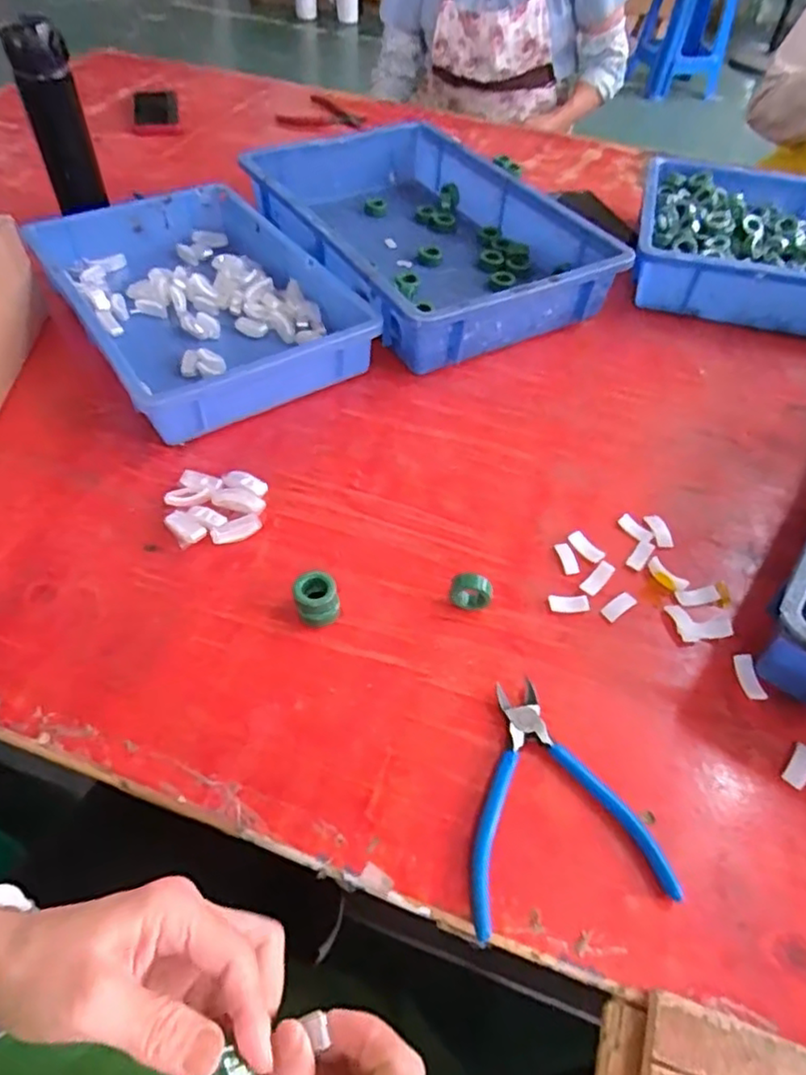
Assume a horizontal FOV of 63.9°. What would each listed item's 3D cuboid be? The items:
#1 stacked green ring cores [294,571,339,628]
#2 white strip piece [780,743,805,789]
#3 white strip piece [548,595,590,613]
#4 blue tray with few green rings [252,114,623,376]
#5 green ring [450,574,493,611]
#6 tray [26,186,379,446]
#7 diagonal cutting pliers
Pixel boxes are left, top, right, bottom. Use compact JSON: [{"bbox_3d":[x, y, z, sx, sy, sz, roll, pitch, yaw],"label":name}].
[{"bbox_3d":[-0.063,0.046,0.473,0.029,0.031,0.027,2,50,-2],"label":"stacked green ring cores"},{"bbox_3d":[0.260,0.149,0.422,0.015,0.004,0.030,34,56,23],"label":"white strip piece"},{"bbox_3d":[0.128,0.050,0.495,0.031,0.004,0.014,0,50,-3],"label":"white strip piece"},{"bbox_3d":[0.022,-0.380,0.794,0.313,0.078,0.436,-22,55,-20],"label":"blue tray with few green rings"},{"bbox_3d":[0.051,0.041,0.483,0.031,0.027,0.018,10,50,5],"label":"green ring"},{"bbox_3d":[-0.217,-0.258,0.691,0.243,0.064,0.365,-28,57,-24],"label":"tray"},{"bbox_3d":[0.090,0.155,0.398,0.116,0.012,0.136,-5,50,-7],"label":"diagonal cutting pliers"}]

